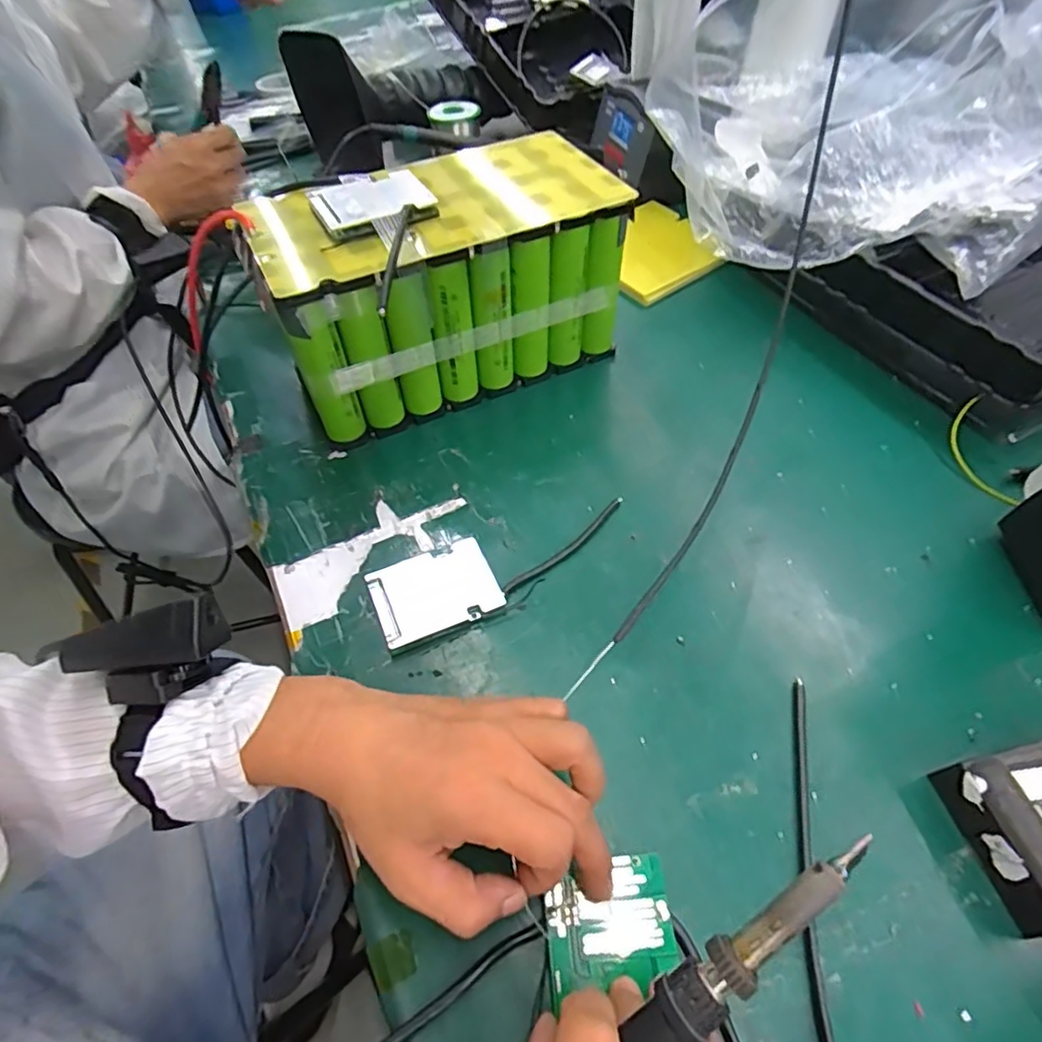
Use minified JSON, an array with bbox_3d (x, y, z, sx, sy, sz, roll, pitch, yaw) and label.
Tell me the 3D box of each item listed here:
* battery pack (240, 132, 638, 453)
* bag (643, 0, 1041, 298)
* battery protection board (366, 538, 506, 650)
[{"bbox_3d":[-0.060,-0.197,0.503,0.276,0.161,0.141,-22,55,-13],"label":"battery pack"},{"bbox_3d":[0.288,-0.345,0.485,0.349,0.193,0.194,6,54,8],"label":"bag"},{"bbox_3d":[-0.058,0.049,0.406,0.081,0.017,0.061,-23,55,-11],"label":"battery protection board"}]

